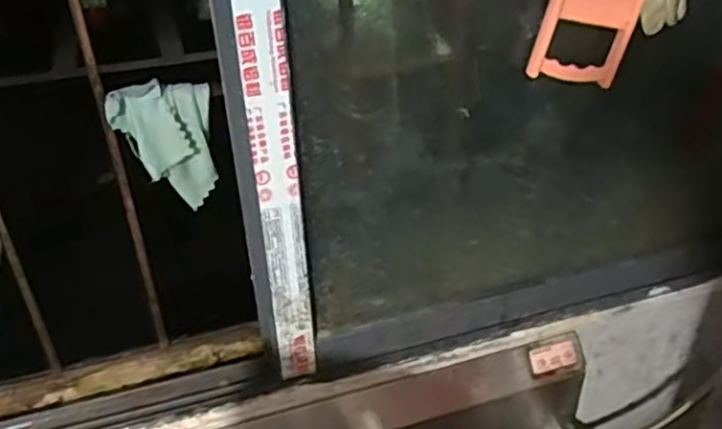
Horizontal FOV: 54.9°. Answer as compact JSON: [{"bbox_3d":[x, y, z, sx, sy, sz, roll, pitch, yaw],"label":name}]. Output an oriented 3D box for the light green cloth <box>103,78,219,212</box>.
[{"bbox_3d":[-0.204,-0.072,0.737,0.097,0.129,0.045,-20,39,-24],"label":"light green cloth"}]

